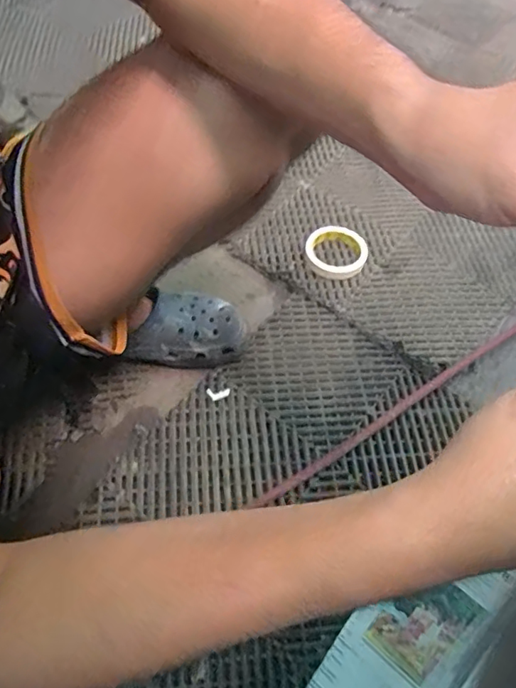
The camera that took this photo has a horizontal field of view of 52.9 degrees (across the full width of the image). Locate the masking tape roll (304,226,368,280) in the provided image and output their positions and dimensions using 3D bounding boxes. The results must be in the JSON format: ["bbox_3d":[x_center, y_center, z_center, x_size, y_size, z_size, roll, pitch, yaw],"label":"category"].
[{"bbox_3d":[0.122,-0.143,0.822,0.096,0.024,0.095,2,58,-3],"label":"masking tape roll"}]

